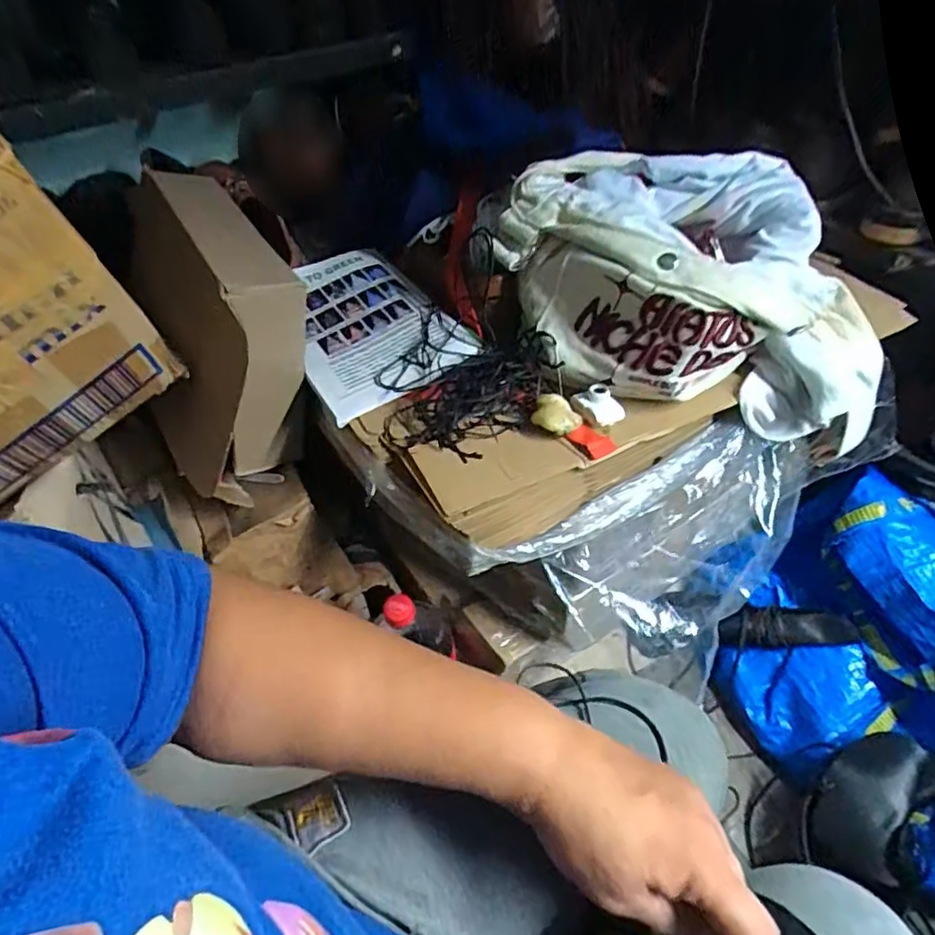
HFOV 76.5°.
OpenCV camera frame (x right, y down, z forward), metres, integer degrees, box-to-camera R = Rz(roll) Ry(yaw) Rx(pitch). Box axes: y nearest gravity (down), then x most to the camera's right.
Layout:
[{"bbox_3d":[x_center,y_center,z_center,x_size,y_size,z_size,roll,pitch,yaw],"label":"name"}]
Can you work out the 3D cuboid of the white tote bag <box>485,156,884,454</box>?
[{"bbox_3d":[0.199,-0.170,0.539,0.312,0.162,0.214,19,49,23],"label":"white tote bag"}]

